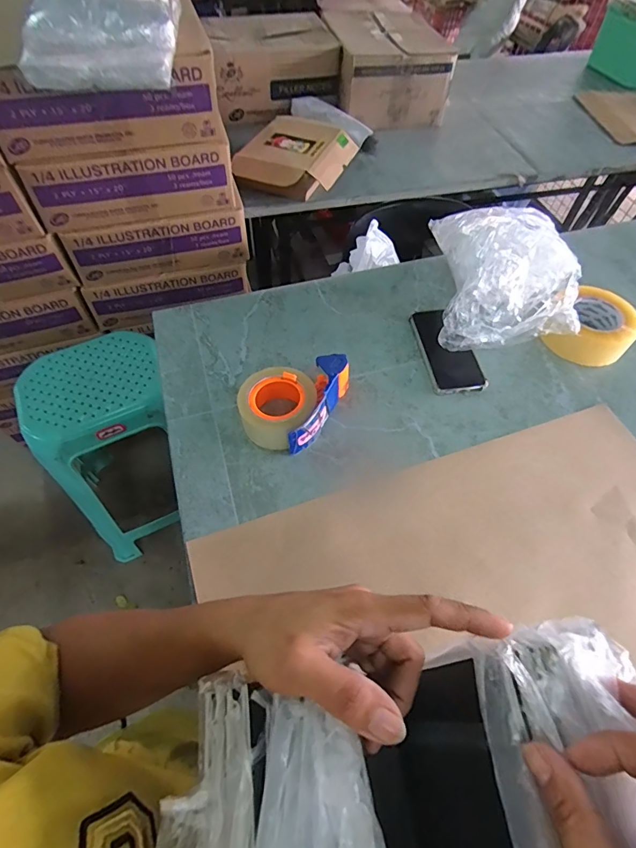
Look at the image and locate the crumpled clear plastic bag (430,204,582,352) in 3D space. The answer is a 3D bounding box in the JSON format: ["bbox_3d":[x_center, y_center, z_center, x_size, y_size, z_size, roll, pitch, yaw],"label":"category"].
[{"bbox_3d":[0.297,-0.250,0.694,0.199,0.112,0.299,4,57,1],"label":"crumpled clear plastic bag"}]

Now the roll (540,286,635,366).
[{"bbox_3d":[0.438,-0.151,0.664,0.107,0.063,0.117,1,56,-2],"label":"roll"}]

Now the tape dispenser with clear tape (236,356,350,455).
[{"bbox_3d":[-0.038,-0.033,0.583,0.111,0.067,0.146,23,58,12],"label":"tape dispenser with clear tape"}]

